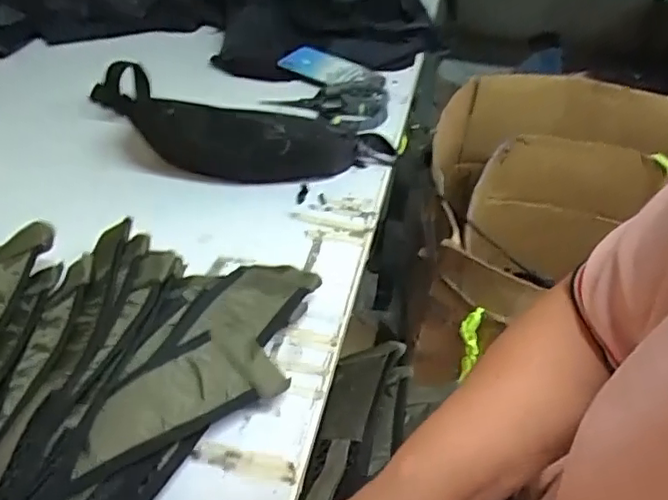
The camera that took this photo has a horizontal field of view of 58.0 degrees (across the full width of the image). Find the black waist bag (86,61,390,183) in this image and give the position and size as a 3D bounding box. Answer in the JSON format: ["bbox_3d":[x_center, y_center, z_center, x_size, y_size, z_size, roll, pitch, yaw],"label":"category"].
[{"bbox_3d":[-0.137,-0.157,0.769,0.426,0.089,0.144,5,44,4],"label":"black waist bag"}]

